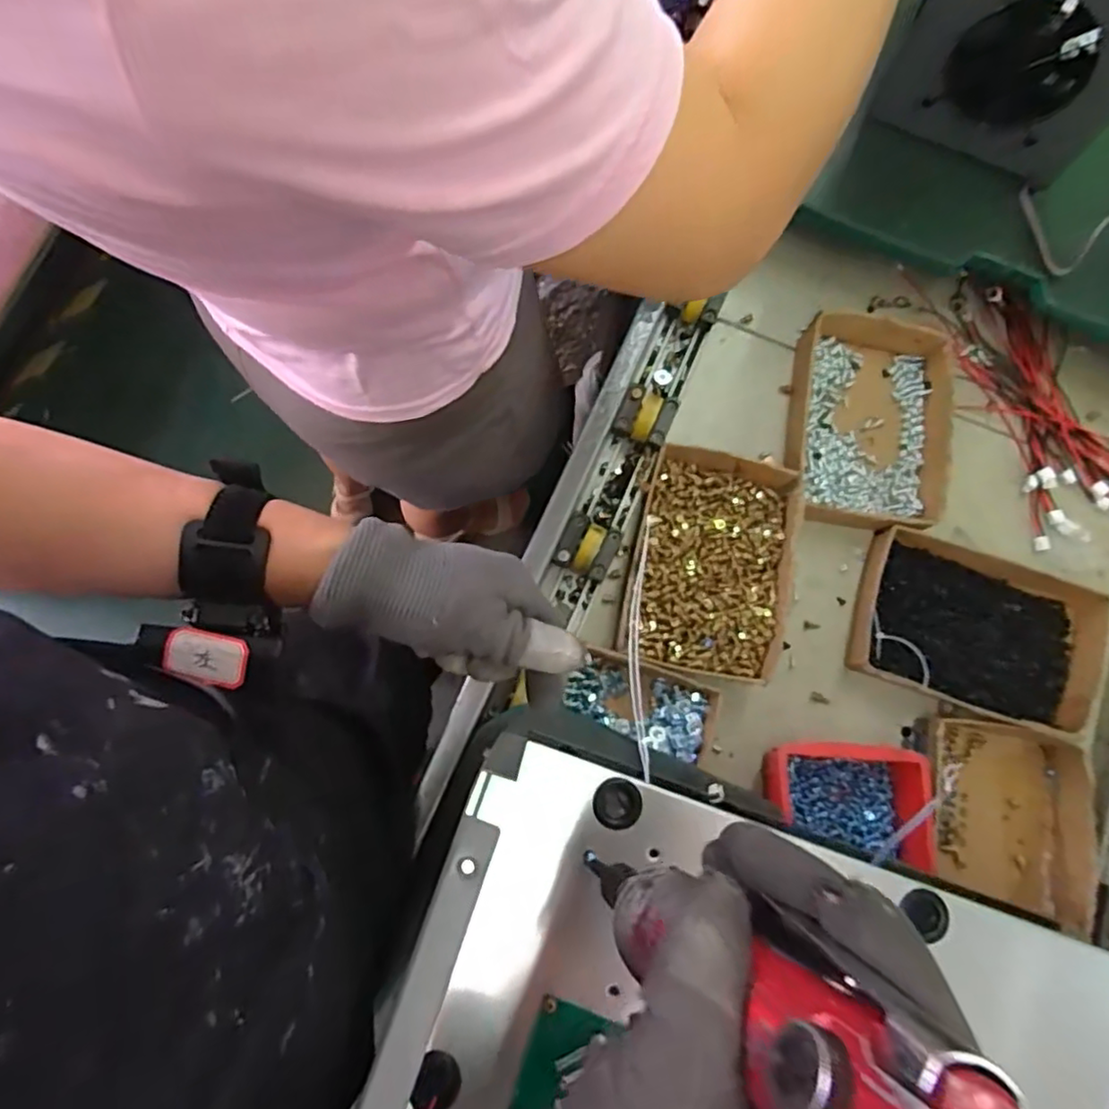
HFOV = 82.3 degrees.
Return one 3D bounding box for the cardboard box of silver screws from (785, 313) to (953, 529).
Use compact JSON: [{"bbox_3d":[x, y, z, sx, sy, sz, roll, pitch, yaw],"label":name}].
[{"bbox_3d":[0.329,-0.134,0.664,0.154,0.040,0.218,12,78,1],"label":"cardboard box of silver screws"}]

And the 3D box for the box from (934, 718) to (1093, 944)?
[{"bbox_3d":[0.418,0.245,0.597,0.140,0.046,0.161,11,78,1],"label":"box"}]

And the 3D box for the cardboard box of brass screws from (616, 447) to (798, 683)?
[{"bbox_3d":[0.153,0.011,0.623,0.149,0.042,0.215,12,78,1],"label":"cardboard box of brass screws"}]

